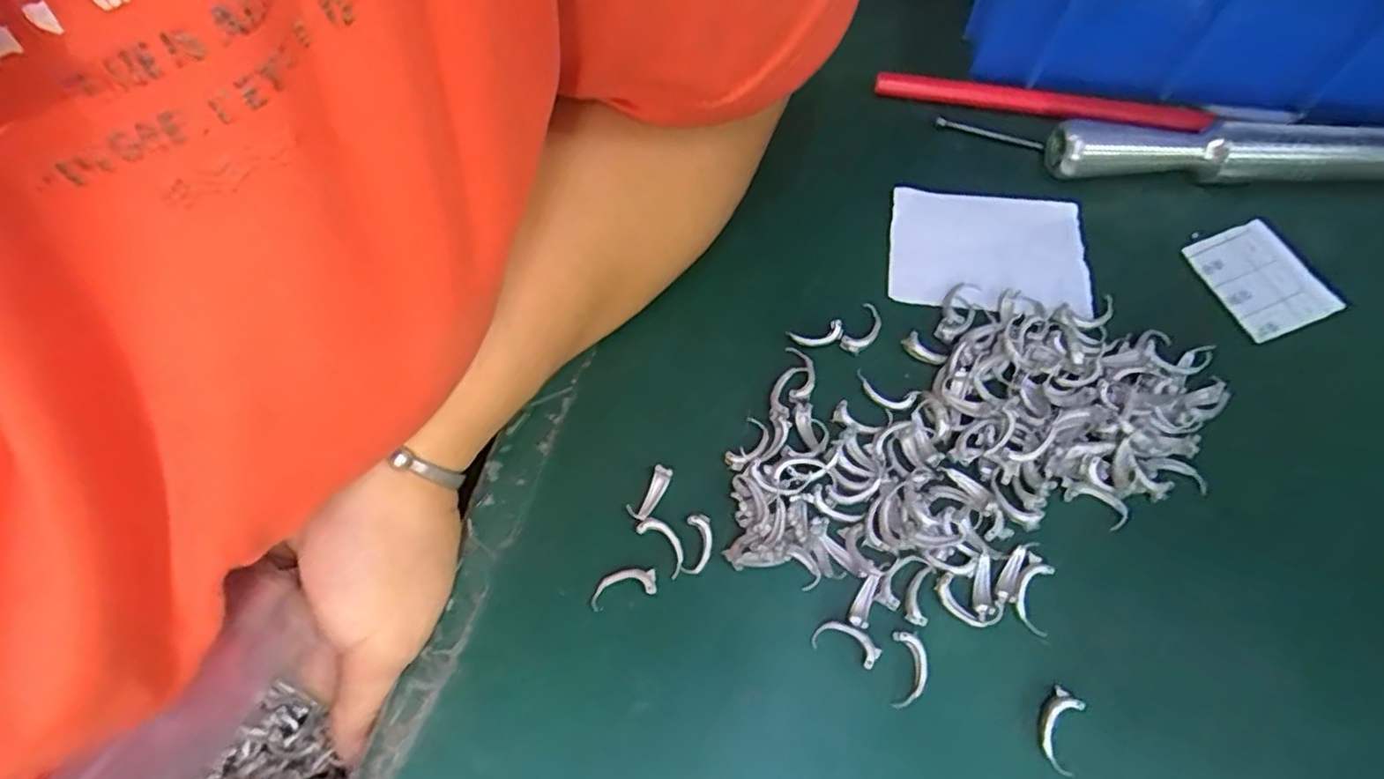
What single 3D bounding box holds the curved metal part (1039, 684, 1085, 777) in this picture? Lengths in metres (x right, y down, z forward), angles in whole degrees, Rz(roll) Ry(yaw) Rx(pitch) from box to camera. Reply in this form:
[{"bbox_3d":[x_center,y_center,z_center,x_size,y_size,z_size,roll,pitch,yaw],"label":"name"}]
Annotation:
[{"bbox_3d":[0.112,0.103,0.210,0.011,0.004,0.024,20,70,11],"label":"curved metal part"}]

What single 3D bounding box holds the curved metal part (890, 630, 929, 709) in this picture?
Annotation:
[{"bbox_3d":[0.069,0.089,0.219,0.011,0.004,0.023,9,68,7],"label":"curved metal part"}]

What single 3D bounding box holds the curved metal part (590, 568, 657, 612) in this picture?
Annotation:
[{"bbox_3d":[-0.023,0.067,0.234,0.023,0.006,0.010,-16,67,-4],"label":"curved metal part"}]

